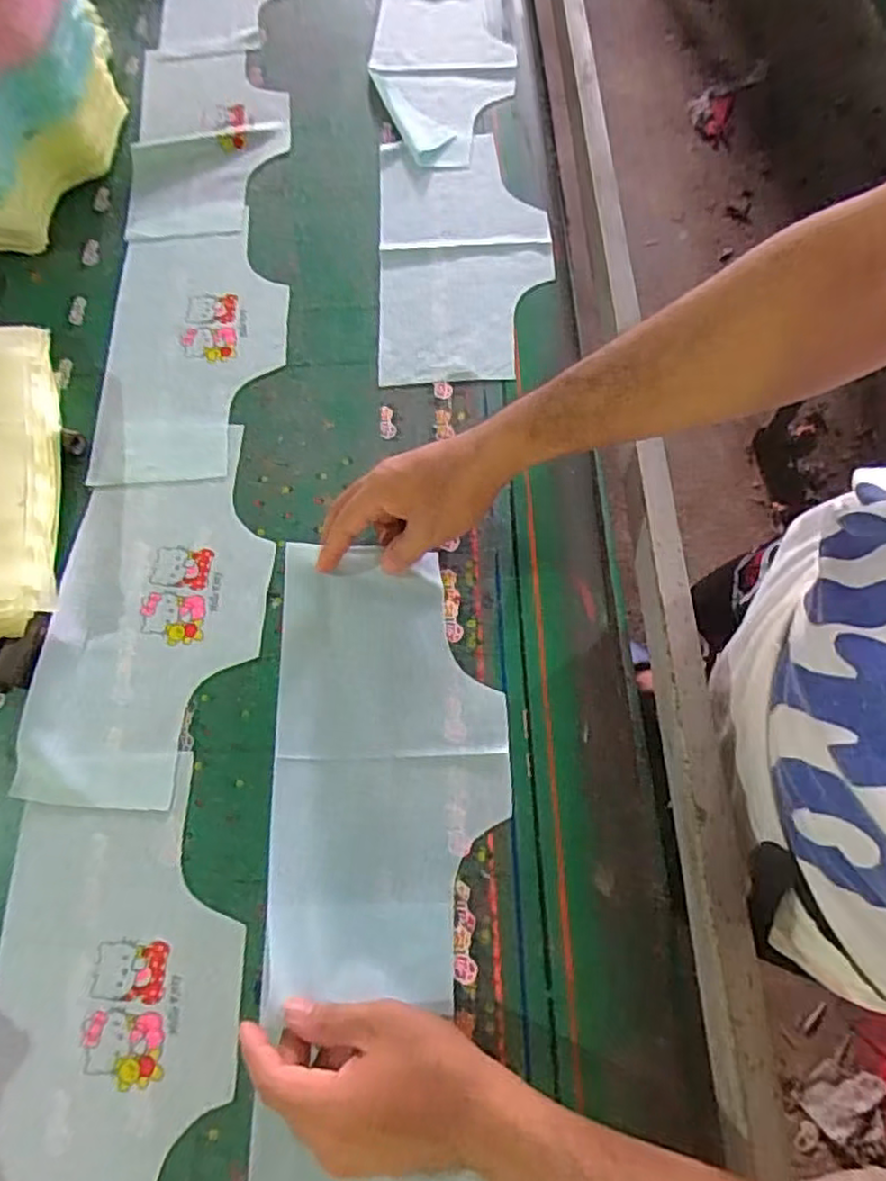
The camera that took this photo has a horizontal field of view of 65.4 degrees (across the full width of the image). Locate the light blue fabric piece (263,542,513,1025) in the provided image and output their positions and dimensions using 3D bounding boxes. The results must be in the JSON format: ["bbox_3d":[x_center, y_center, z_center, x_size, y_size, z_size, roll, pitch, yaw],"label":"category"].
[{"bbox_3d":[-0.037,0.117,0.490,0.160,0.021,0.294,-2,68,2],"label":"light blue fabric piece"}]

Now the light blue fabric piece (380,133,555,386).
[{"bbox_3d":[0.020,-0.334,0.668,0.162,0.011,0.306,-3,68,1],"label":"light blue fabric piece"}]

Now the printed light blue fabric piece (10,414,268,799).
[{"bbox_3d":[-0.226,0.020,0.545,0.167,0.006,0.281,-1,68,2],"label":"printed light blue fabric piece"}]

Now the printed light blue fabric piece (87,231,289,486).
[{"bbox_3d":[-0.234,-0.234,0.654,0.169,0.007,0.291,-5,66,1],"label":"printed light blue fabric piece"}]

